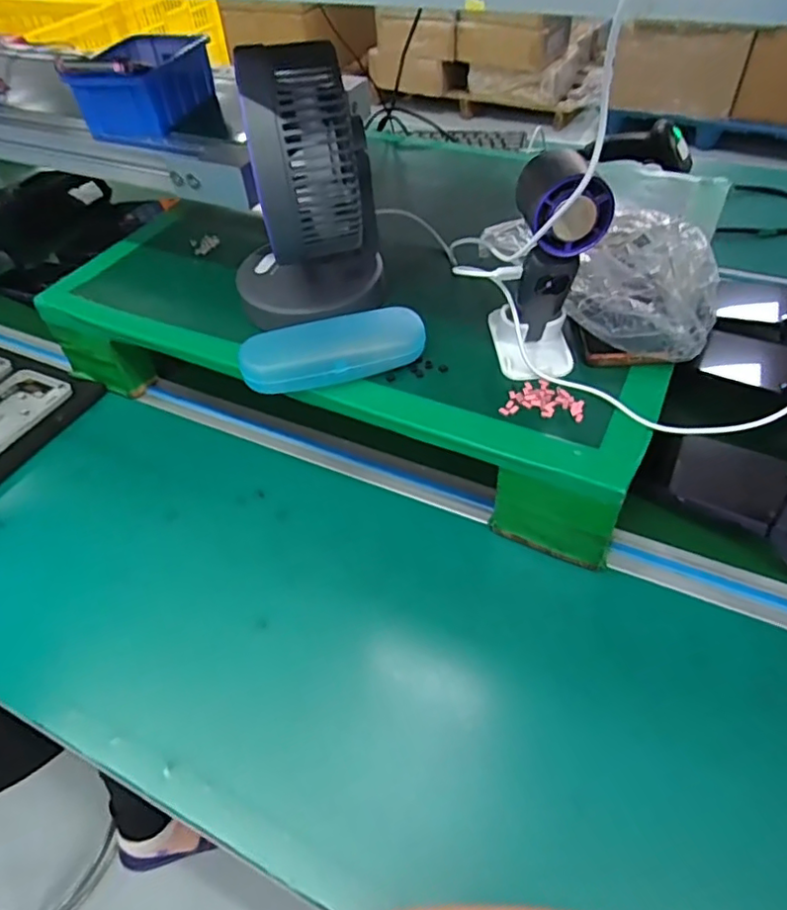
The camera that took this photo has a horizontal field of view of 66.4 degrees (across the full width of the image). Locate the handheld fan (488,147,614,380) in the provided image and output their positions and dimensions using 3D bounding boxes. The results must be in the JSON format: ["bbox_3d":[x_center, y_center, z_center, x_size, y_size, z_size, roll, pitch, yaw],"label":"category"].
[{"bbox_3d":[0.115,-0.142,0.457,0.060,0.161,0.084,-4,49,1],"label":"handheld fan"}]

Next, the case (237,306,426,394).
[{"bbox_3d":[-0.049,-0.088,0.502,0.151,0.030,0.048,-14,50,-8],"label":"case"}]

